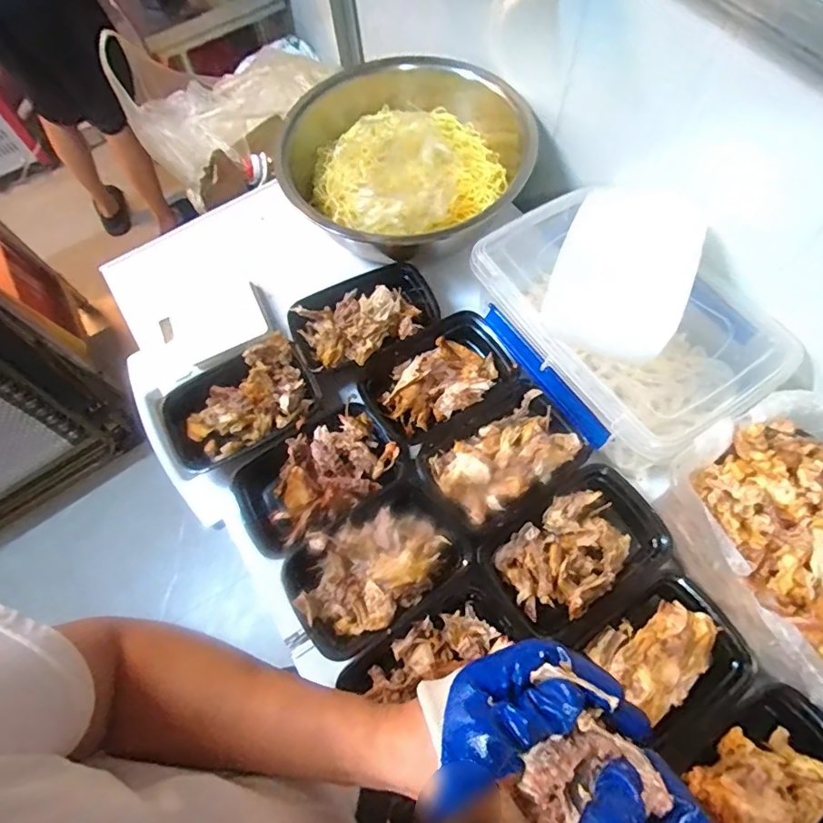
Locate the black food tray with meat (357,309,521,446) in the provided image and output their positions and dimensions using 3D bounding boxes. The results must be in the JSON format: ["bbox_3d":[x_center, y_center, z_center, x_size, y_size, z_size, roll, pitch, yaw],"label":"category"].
[{"bbox_3d":[0.035,-0.048,0.708,0.193,0.055,0.139,-33,68,-11],"label":"black food tray with meat"}]

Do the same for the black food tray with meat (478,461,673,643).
[{"bbox_3d":[0.194,0.163,0.610,0.199,0.052,0.136,-34,68,-12],"label":"black food tray with meat"}]

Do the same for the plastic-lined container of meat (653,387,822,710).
[{"bbox_3d":[0.395,0.139,0.509,0.199,0.151,0.274,-25,67,-8],"label":"plastic-lined container of meat"}]

